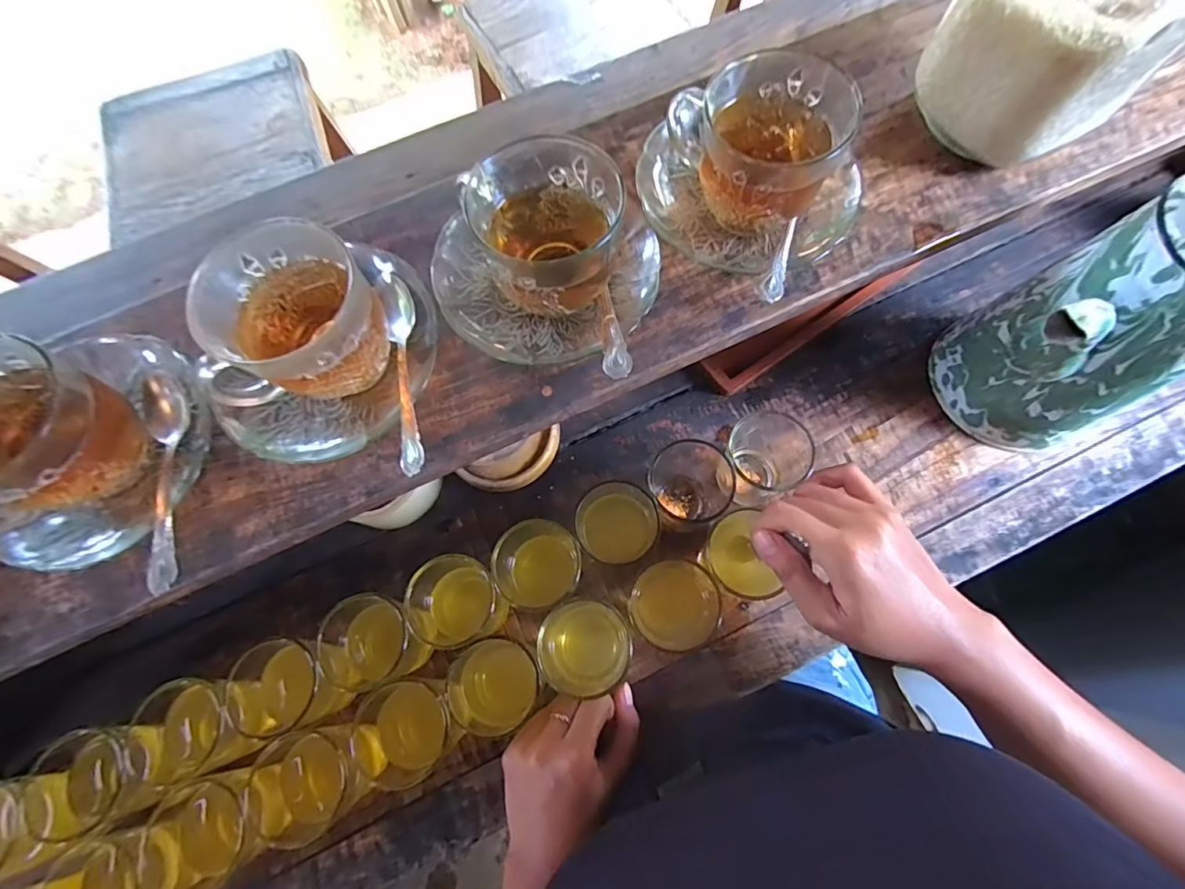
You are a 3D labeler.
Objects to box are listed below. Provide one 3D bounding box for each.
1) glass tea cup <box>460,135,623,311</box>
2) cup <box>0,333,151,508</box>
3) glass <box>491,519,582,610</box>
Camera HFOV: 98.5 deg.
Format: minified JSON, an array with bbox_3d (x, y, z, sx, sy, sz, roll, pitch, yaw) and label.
[{"bbox_3d":[-0.023,-0.117,0.293,0.078,0.071,0.077,-1,73,4],"label":"glass tea cup"},{"bbox_3d":[-0.286,-0.007,0.266,0.077,0.068,0.079,-1,73,4],"label":"cup"},{"bbox_3d":[-0.039,0.090,0.383,0.061,0.090,0.056,-1,73,4],"label":"glass"}]

